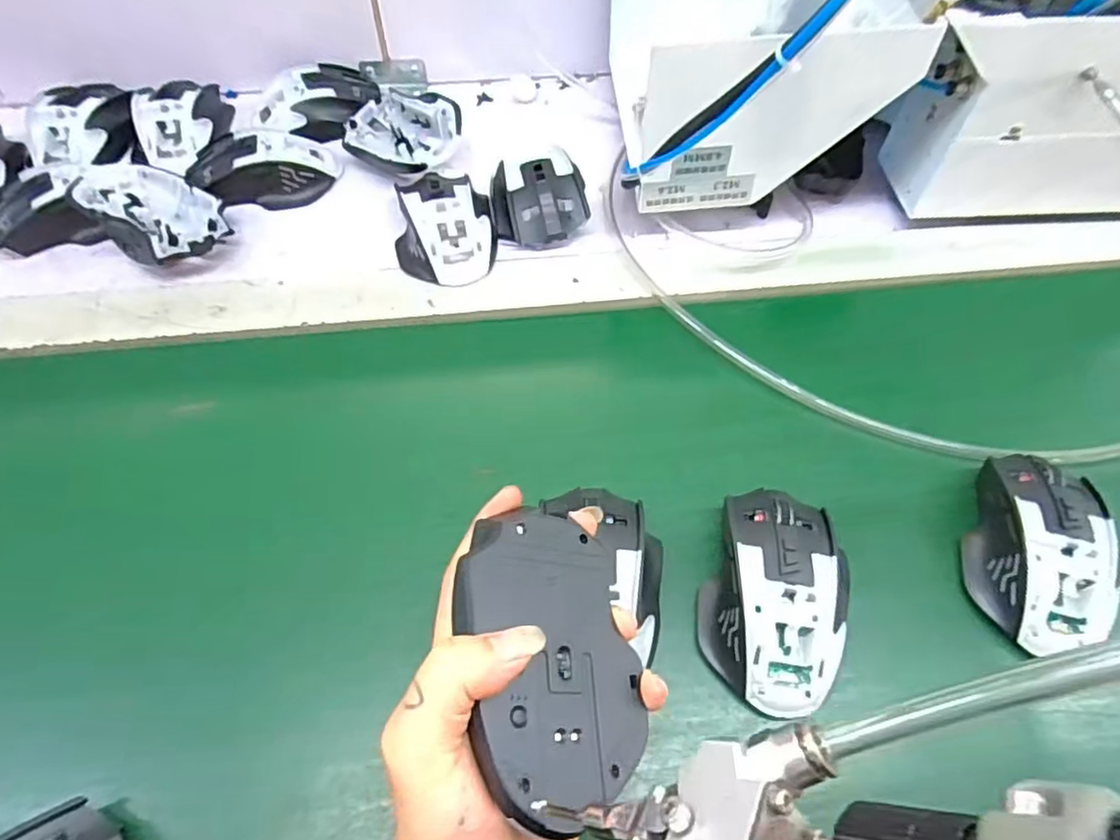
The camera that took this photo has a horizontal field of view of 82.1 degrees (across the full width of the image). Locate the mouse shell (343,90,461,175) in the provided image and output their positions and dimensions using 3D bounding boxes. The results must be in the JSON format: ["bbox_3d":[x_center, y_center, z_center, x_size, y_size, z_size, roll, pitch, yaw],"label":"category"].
[{"bbox_3d":[-0.129,-0.234,0.528,0.102,0.040,0.069,25,64,8],"label":"mouse shell"}]

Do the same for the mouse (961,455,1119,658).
[{"bbox_3d":[0.266,0.069,0.356,0.067,0.033,0.115,22,64,7],"label":"mouse"}]

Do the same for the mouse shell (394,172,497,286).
[{"bbox_3d":[-0.086,-0.148,0.480,0.072,0.033,0.097,-2,64,-5],"label":"mouse shell"}]

